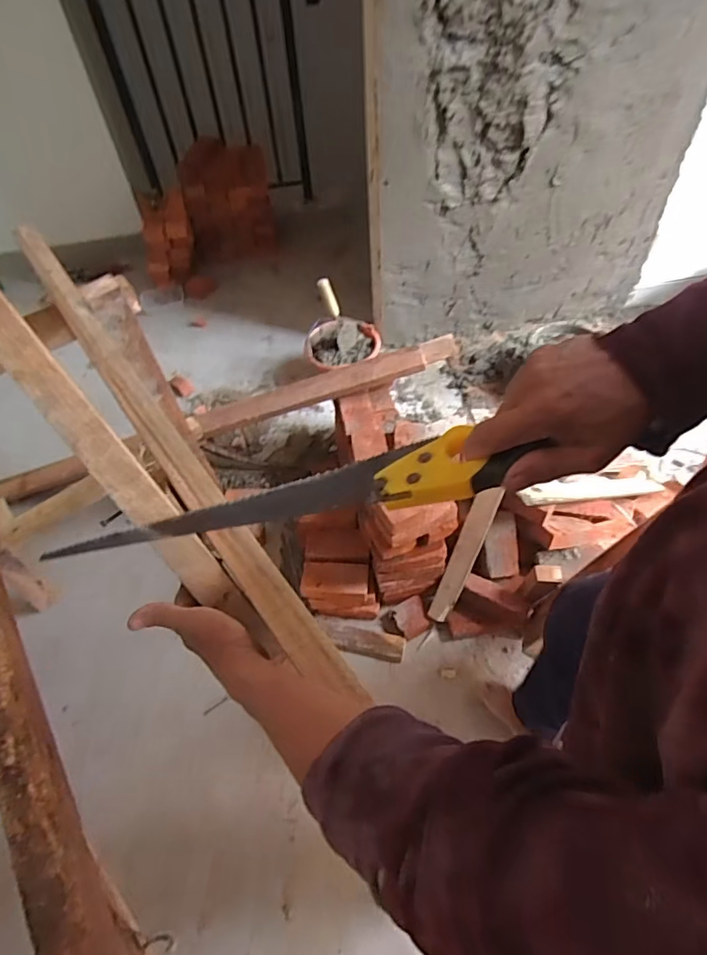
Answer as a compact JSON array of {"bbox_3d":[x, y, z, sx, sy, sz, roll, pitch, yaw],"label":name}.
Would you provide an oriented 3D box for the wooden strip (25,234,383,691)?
[{"bbox_3d":[-0.264,-0.099,0.650,0.041,0.028,0.875,-32,59,-18],"label":"wooden strip"}]

